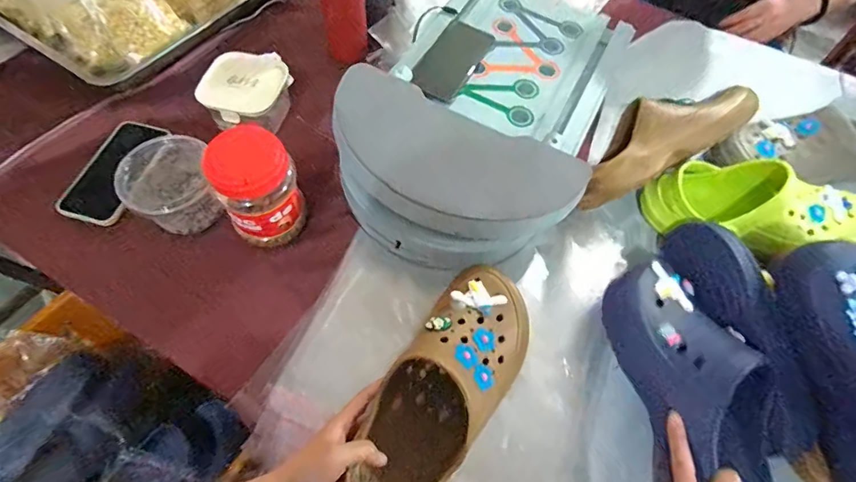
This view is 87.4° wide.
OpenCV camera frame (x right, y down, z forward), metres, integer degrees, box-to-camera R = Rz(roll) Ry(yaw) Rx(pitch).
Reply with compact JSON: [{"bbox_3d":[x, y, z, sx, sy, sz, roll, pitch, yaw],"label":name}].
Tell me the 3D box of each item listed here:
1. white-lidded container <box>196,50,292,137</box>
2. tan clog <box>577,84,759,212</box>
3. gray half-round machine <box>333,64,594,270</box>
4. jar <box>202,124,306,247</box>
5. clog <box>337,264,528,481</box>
[{"bbox_3d":[-0.264,-0.214,0.658,0.108,0.062,0.129,14,60,4],"label":"white-lidded container"},{"bbox_3d":[0.306,-0.138,0.622,0.262,0.101,0.109,-22,64,-16],"label":"tan clog"},{"bbox_3d":[0.015,-0.065,0.561,0.309,0.103,0.171,24,62,10],"label":"gray half-round machine"},{"bbox_3d":[-0.201,-0.063,0.530,0.090,0.138,0.075,-21,64,-15],"label":"jar"},{"bbox_3d":[0.017,0.152,0.458,0.105,0.086,0.279,28,71,14],"label":"clog"}]

